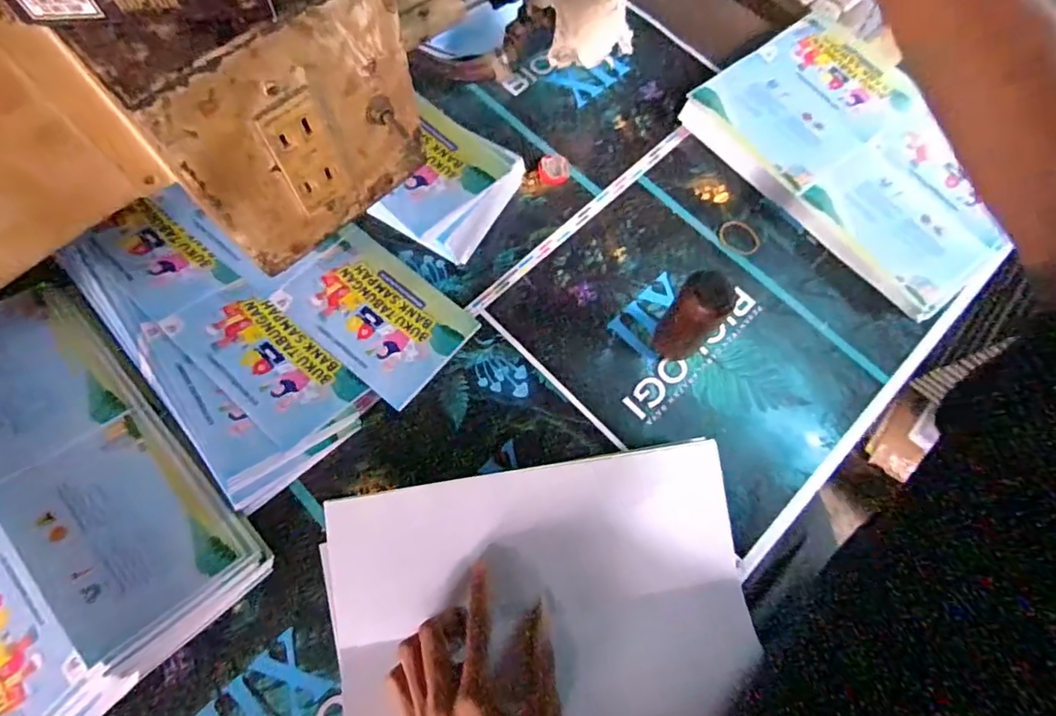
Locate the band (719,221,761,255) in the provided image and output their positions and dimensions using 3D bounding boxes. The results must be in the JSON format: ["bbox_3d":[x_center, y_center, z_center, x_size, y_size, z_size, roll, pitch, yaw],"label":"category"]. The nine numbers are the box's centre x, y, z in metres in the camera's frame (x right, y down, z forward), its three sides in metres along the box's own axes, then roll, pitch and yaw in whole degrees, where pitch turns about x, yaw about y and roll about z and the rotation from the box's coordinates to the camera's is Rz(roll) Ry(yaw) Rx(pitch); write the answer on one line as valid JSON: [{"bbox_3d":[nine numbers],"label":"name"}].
[{"bbox_3d":[0.211,-0.120,0.557,0.041,0.004,0.033,32,71,11],"label":"band"}]

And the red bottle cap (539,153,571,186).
[{"bbox_3d":[0.026,-0.190,0.567,0.031,0.011,0.034,1,68,-1],"label":"red bottle cap"}]

